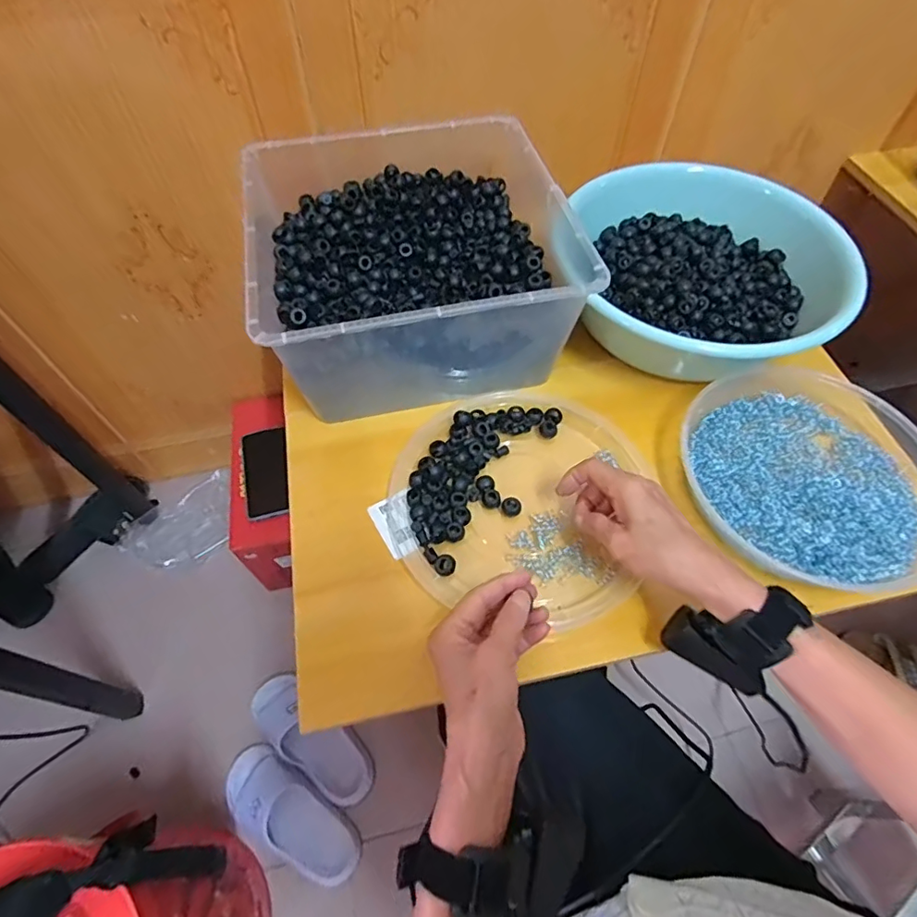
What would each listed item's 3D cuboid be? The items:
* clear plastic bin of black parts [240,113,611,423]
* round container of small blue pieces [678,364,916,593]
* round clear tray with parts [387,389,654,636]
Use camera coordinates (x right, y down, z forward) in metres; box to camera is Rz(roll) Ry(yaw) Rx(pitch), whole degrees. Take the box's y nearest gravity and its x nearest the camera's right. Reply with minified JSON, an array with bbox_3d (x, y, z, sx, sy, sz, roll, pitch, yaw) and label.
[{"bbox_3d":[-0.050,-0.208,0.553,0.295,0.129,0.307,-11,59,-7],"label":"clear plastic bin of black parts"},{"bbox_3d":[0.332,0.004,0.496,0.225,0.045,0.234,0,58,0],"label":"round container of small blue pieces"},{"bbox_3d":[0.051,0.026,0.491,0.217,0.018,0.226,0,58,0],"label":"round clear tray with parts"}]

